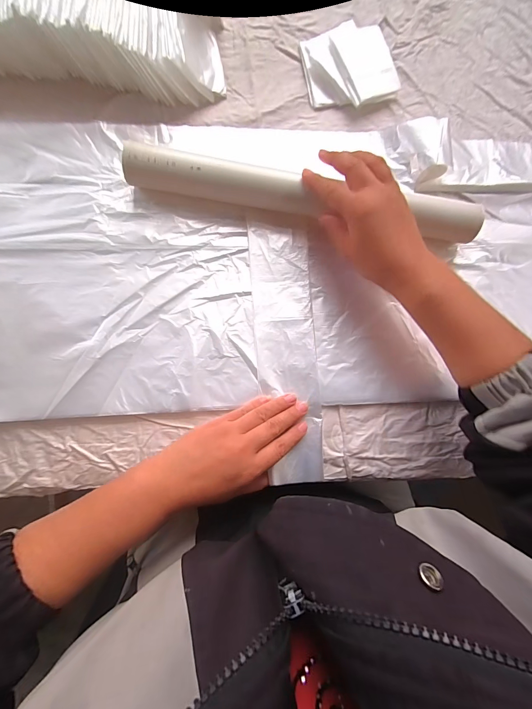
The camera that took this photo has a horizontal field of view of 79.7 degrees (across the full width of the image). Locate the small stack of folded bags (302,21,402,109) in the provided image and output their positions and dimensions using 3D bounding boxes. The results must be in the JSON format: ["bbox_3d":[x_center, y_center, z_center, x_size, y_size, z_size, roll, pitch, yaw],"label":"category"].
[{"bbox_3d":[0.101,-0.337,0.376,0.105,0.021,0.095,-13,83,-6],"label":"small stack of folded bags"}]

